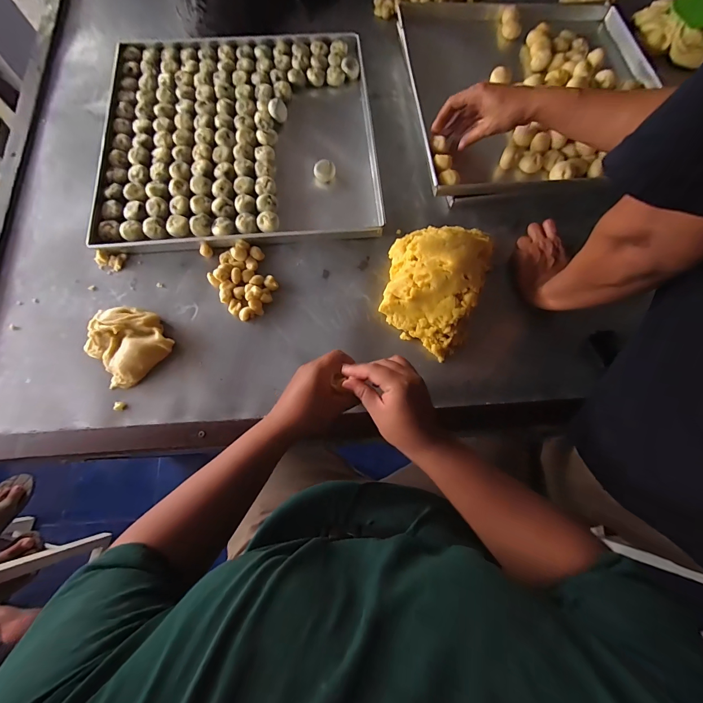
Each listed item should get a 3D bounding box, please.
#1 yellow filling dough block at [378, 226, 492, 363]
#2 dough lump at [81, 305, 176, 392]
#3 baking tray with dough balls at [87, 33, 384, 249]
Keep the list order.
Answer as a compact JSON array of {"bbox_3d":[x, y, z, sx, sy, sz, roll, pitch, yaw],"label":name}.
[{"bbox_3d":[0.136,-0.122,0.544,0.164,0.080,0.218,23,74,6],"label":"yellow filling dough block"},{"bbox_3d":[-0.359,-0.016,0.534,0.121,0.038,0.118,41,77,10],"label":"dough lump"},{"bbox_3d":[-0.218,-0.439,0.669,0.508,0.032,0.513,-5,74,-3],"label":"baking tray with dough balls"}]

